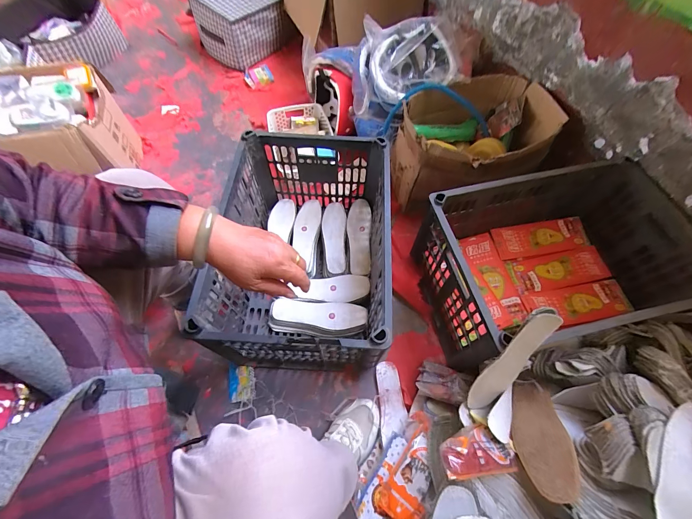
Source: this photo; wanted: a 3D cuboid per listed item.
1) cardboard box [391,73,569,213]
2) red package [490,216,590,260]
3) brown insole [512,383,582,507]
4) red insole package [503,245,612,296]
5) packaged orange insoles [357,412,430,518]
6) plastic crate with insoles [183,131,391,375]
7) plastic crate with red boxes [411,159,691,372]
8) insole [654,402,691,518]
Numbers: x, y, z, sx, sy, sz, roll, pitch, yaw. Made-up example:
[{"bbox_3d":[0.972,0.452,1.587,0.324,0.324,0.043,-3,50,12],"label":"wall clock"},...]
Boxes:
[{"bbox_3d":[0.336,-0.313,0.843,0.391,0.219,0.283,-14,66,-8],"label":"cardboard box"},{"bbox_3d":[0.510,-0.057,0.799,0.244,0.021,0.085,-8,66,-6],"label":"red package"},{"bbox_3d":[0.318,0.285,0.509,0.078,0.013,0.192,-21,21,19],"label":"brown insole"},{"bbox_3d":[0.533,0.025,0.771,0.240,0.018,0.092,-9,66,-6],"label":"red insole package"},{"bbox_3d":[0.110,0.406,0.579,0.033,0.110,0.210,52,54,-26],"label":"packaged orange insoles"},{"bbox_3d":[-0.093,-0.033,0.723,0.343,0.277,0.505,3,65,0],"label":"plastic crate with insoles"},{"bbox_3d":[0.458,0.008,0.702,0.502,0.254,0.327,-12,66,-7],"label":"plastic crate with red boxes"},{"bbox_3d":[0.450,0.298,0.410,0.070,0.023,0.210,28,67,11],"label":"insole"}]

